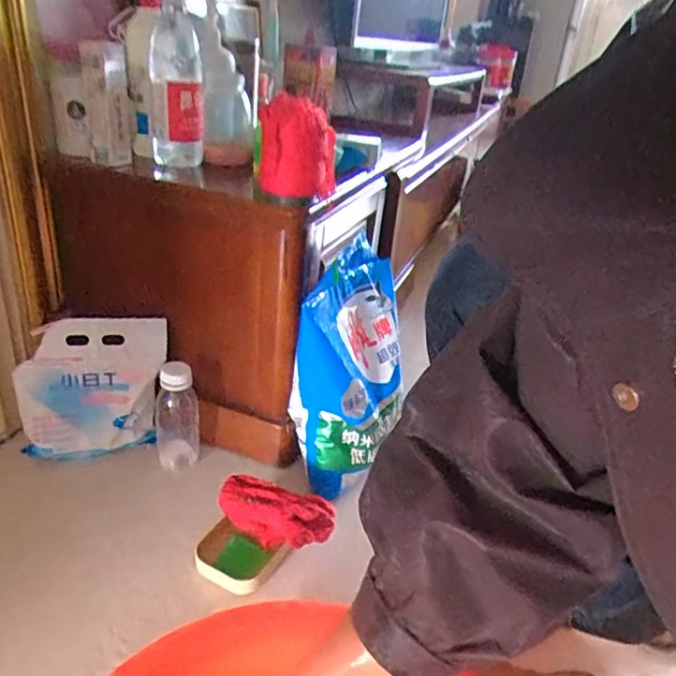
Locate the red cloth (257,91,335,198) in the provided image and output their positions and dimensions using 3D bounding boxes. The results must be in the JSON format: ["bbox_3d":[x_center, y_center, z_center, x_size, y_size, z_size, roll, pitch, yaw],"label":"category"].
[{"bbox_3d":[-0.045,-0.214,0.639,0.082,0.104,0.068,5,29,-1],"label":"red cloth"}]

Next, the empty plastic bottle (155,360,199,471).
[{"bbox_3d":[-0.218,0.114,0.771,0.059,0.164,0.053,-5,30,-19],"label":"empty plastic bottle"}]

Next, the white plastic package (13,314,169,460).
[{"bbox_3d":[-0.340,0.077,0.794,0.188,0.199,0.078,1,28,-7],"label":"white plastic package"}]

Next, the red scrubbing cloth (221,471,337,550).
[{"bbox_3d":[-0.075,0.207,0.667,0.134,0.061,0.074,19,28,-5],"label":"red scrubbing cloth"}]

